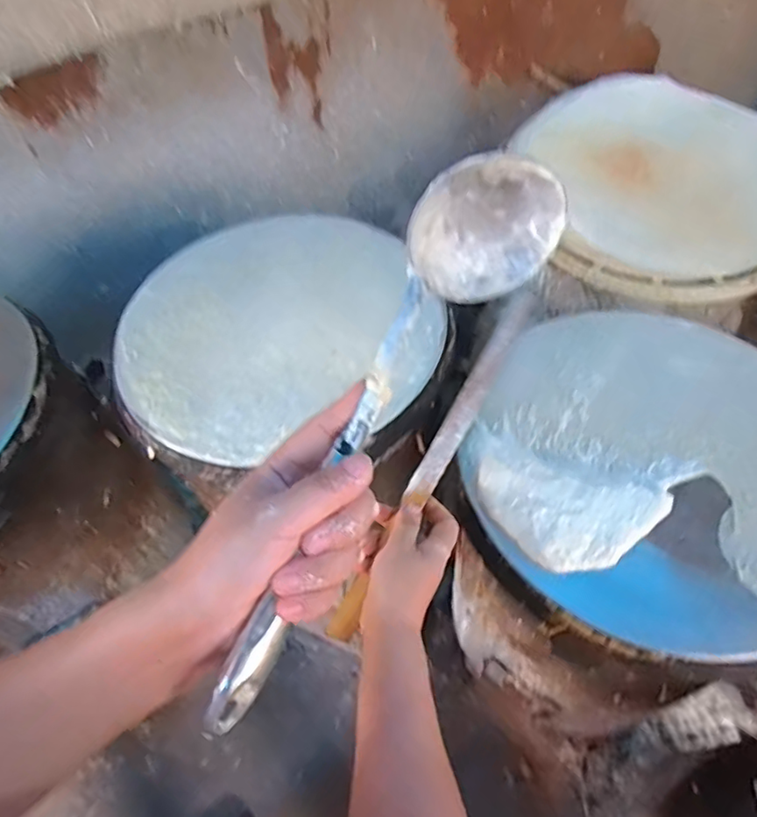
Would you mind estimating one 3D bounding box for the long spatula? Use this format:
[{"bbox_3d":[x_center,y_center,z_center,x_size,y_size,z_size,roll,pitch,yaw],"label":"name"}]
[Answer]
[{"bbox_3d":[0.070,0.025,0.578,0.026,0.016,0.432,23,58,17],"label":"long spatula"}]

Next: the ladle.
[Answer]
[{"bbox_3d":[0.000,0.006,0.316,0.067,0.075,0.326,25,75,18],"label":"ladle"}]

